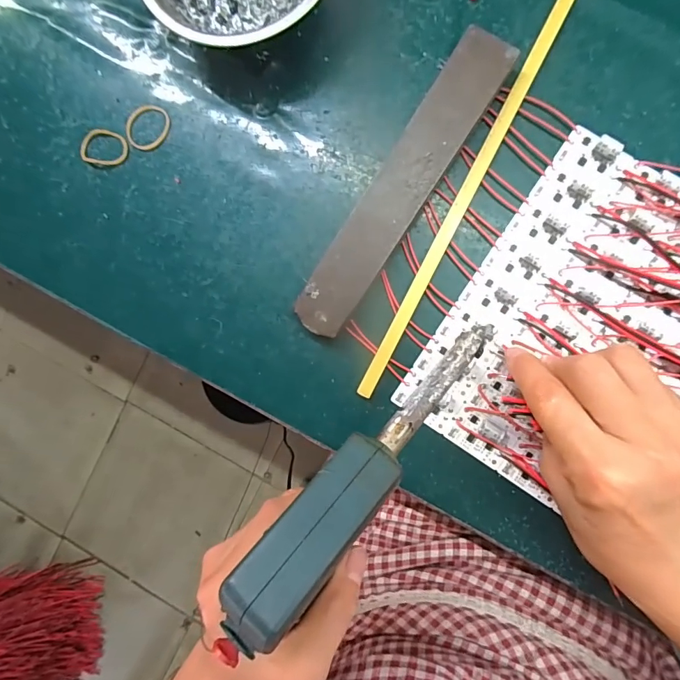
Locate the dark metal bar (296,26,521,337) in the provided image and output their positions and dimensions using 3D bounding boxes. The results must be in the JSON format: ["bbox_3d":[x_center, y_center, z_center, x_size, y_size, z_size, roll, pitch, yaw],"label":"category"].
[{"bbox_3d":[0.038,-0.091,0.263,0.035,0.017,0.198,33,94,6],"label":"dark metal bar"}]

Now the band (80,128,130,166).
[{"bbox_3d":[-0.163,-0.134,0.294,0.035,0.004,0.024,11,91,7],"label":"band"}]

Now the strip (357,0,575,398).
[{"bbox_3d":[0.085,-0.105,0.262,0.011,0.004,0.308,27,93,4],"label":"strip"}]

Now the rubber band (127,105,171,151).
[{"bbox_3d":[-0.132,-0.146,0.290,0.032,0.004,0.028,-31,86,6],"label":"rubber band"}]

